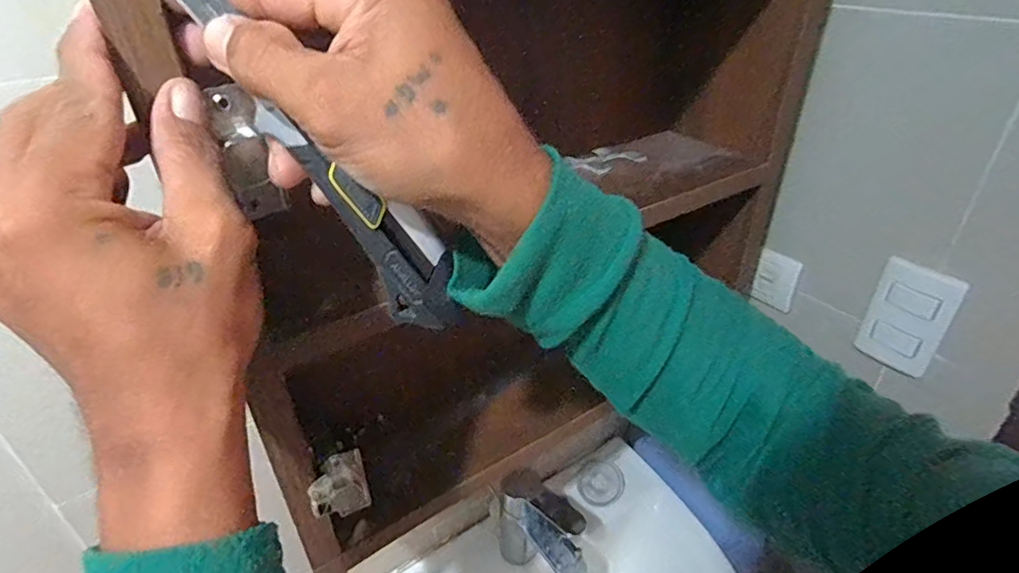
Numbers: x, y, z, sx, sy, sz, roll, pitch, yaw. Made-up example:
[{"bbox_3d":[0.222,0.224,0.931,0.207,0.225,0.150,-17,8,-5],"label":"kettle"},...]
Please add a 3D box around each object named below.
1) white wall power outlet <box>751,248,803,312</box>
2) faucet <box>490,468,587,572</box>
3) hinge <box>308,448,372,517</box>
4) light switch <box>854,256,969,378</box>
[{"bbox_3d":[0.312,-0.006,0.637,0.014,0.065,0.049,-22,38,-28],"label":"white wall power outlet"},{"bbox_3d":[0.038,0.297,0.661,0.138,0.143,0.041,27,43,36],"label":"faucet"},{"bbox_3d":[-0.118,0.139,0.377,0.037,0.045,0.018,-18,36,-23],"label":"hinge"},{"bbox_3d":[0.385,0.031,0.530,0.007,0.110,0.067,-21,38,-27],"label":"light switch"}]

